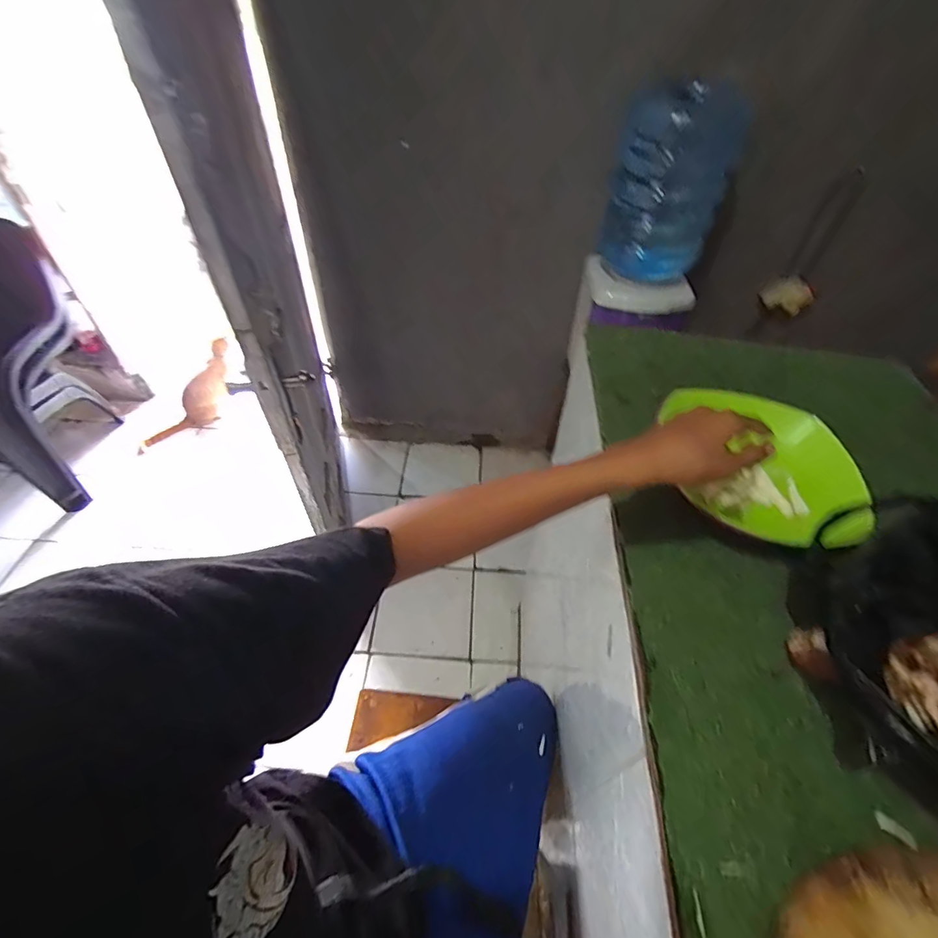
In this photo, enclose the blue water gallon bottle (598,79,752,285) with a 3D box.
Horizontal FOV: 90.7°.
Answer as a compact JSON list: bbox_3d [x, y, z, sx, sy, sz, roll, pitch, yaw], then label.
[{"bbox_3d":[0.521,-0.744,1.218,0.270,0.402,0.320,16,50,11],"label":"blue water gallon bottle"}]

